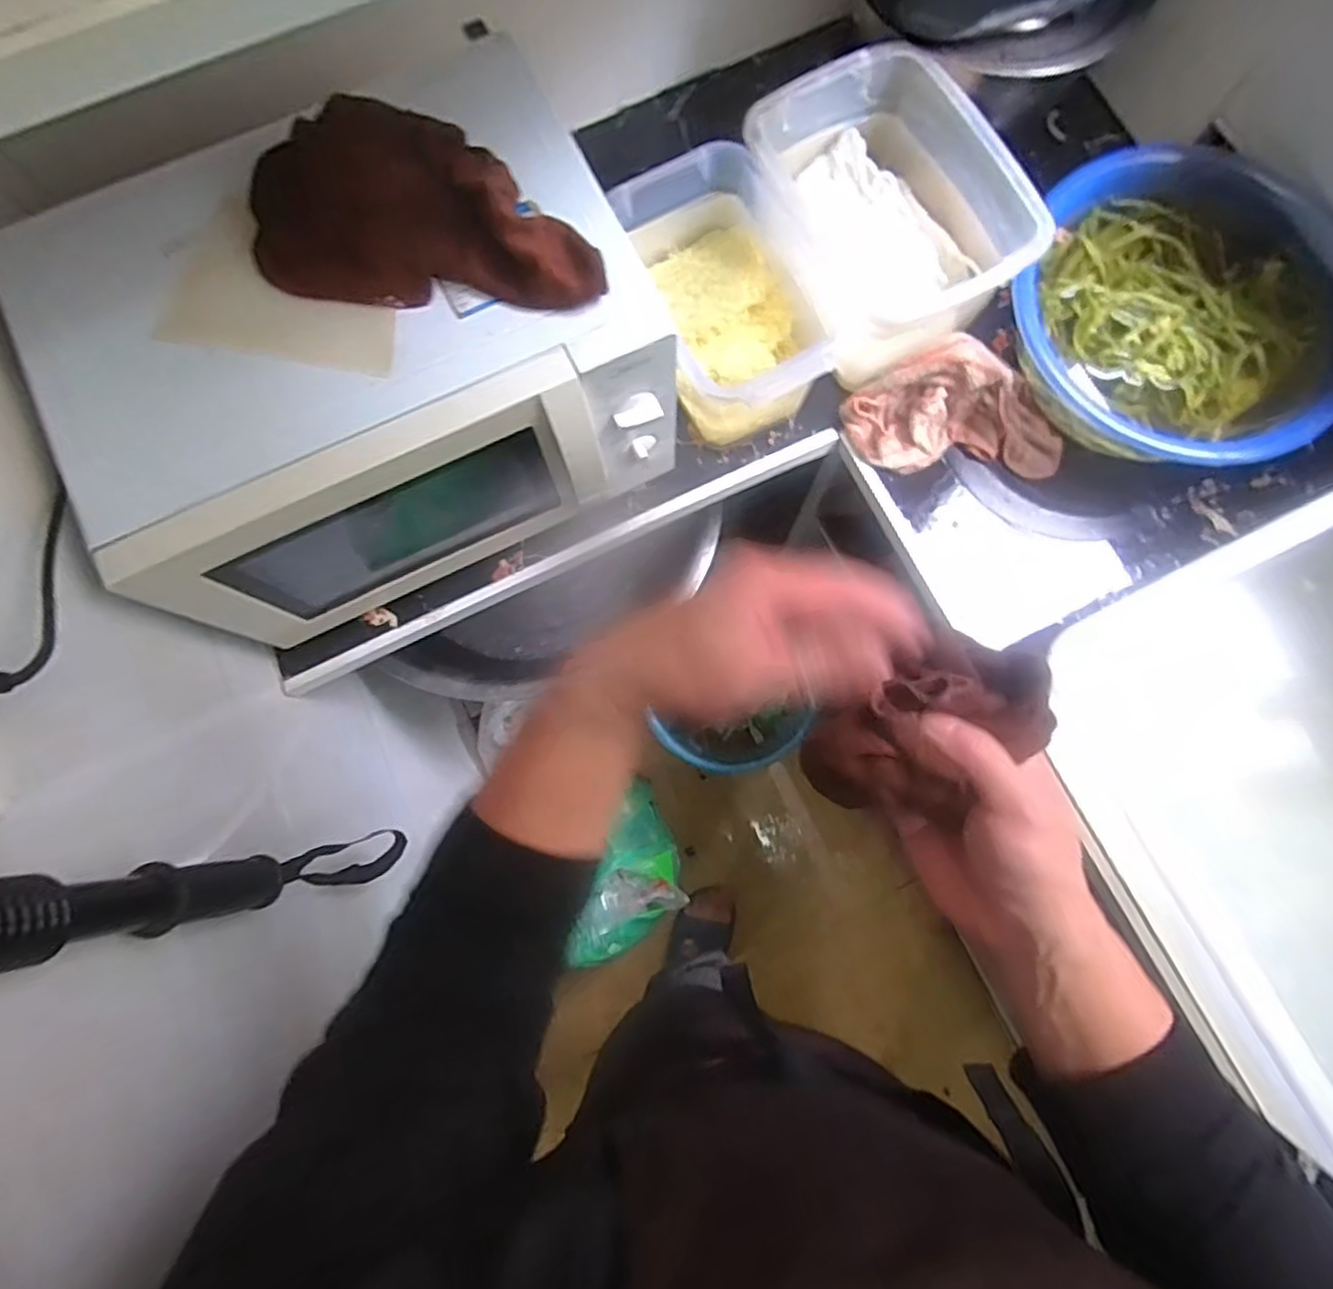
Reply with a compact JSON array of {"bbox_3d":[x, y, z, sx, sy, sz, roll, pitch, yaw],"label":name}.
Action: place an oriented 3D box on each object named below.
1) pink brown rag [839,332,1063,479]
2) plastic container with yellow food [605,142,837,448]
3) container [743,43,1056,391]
[{"bbox_3d":[0.291,-0.238,0.711,0.216,0.066,0.116,1,78,1],"label":"pink brown rag"},{"bbox_3d":[0.064,-0.317,0.680,0.154,0.133,0.232,-23,79,-4],"label":"plastic container with yellow food"},{"bbox_3d":[0.207,-0.404,0.678,0.173,0.129,0.234,-33,80,-5],"label":"container"}]

